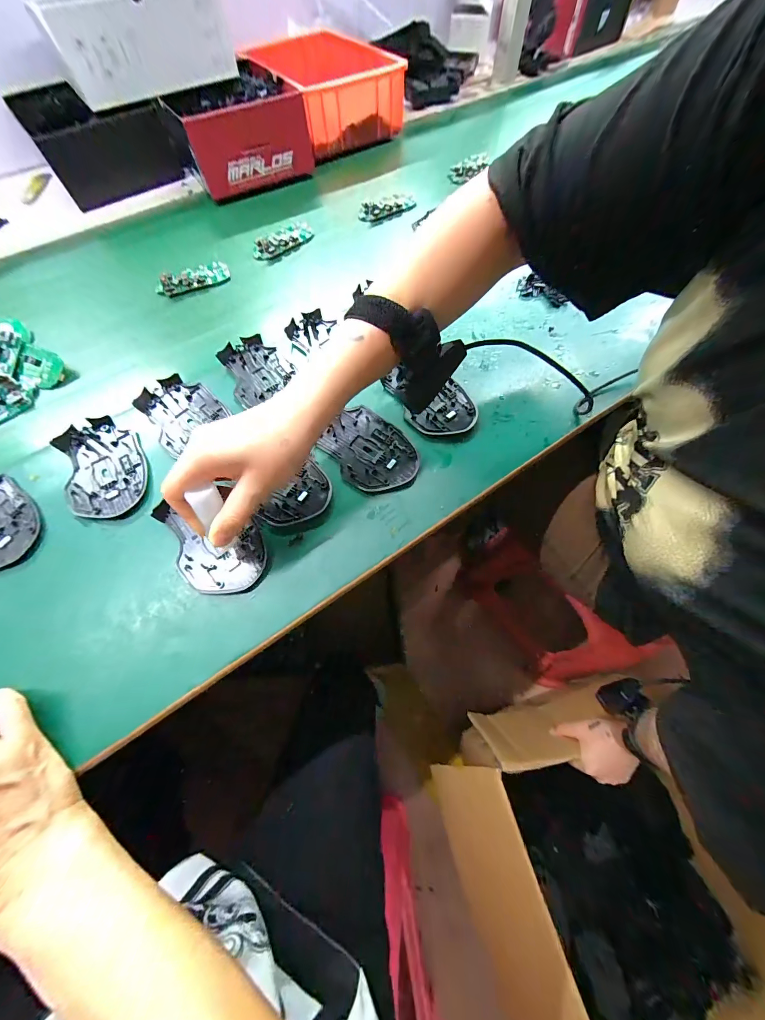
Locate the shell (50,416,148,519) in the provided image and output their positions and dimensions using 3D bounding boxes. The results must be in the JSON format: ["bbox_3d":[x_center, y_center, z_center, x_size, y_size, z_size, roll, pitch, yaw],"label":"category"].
[{"bbox_3d":[-0.275,-0.043,0.331,0.072,0.014,0.113,-25,66,-10],"label":"shell"}]

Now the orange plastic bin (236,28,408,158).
[{"bbox_3d":[-0.101,-0.768,0.627,0.210,0.094,0.243,-31,67,-13],"label":"orange plastic bin"}]

